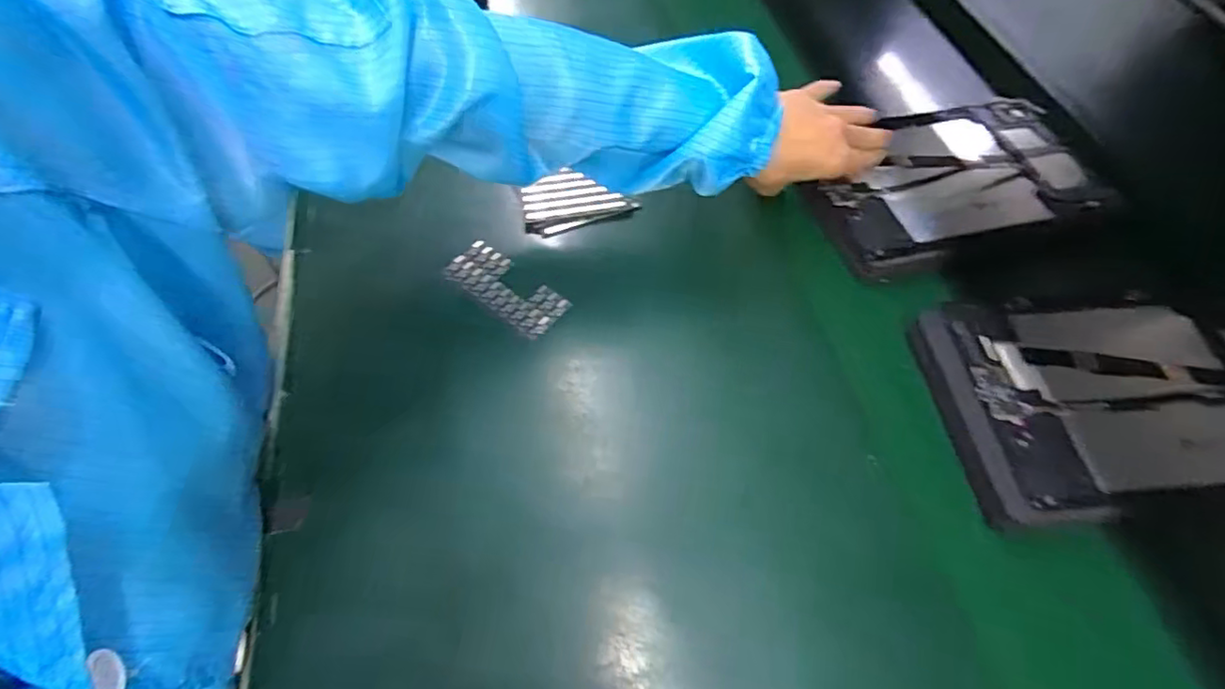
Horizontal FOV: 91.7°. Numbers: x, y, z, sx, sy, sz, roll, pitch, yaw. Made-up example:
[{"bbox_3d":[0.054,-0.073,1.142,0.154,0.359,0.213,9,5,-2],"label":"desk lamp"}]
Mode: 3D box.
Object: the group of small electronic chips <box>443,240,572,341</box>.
[{"bbox_3d":[-0.081,-0.044,0.453,0.100,0.005,0.042,35,62,18],"label":"group of small electronic chips"}]

